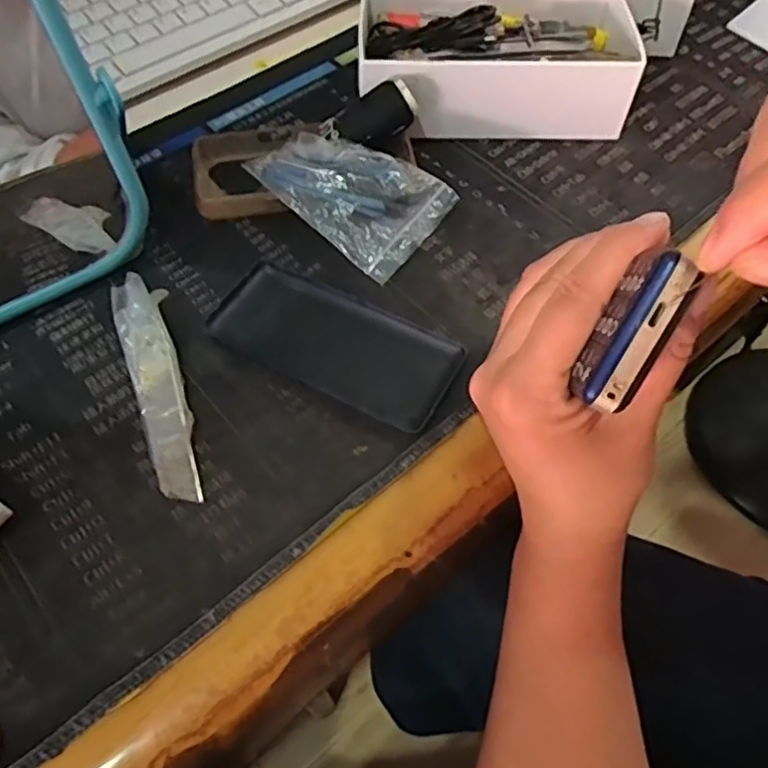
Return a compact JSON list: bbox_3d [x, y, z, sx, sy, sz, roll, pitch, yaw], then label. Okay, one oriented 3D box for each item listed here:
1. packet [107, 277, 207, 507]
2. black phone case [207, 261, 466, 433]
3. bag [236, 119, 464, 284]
[{"bbox_3d":[-0.112,-0.004,0.315,0.026,0.011,0.134,-20,61,-12],"label":"packet"},{"bbox_3d":[-0.026,-0.024,0.323,0.126,0.011,0.058,28,63,15],"label":"black phone case"},{"bbox_3d":[-0.020,-0.110,0.368,0.101,0.029,0.064,33,65,18],"label":"bag"}]

